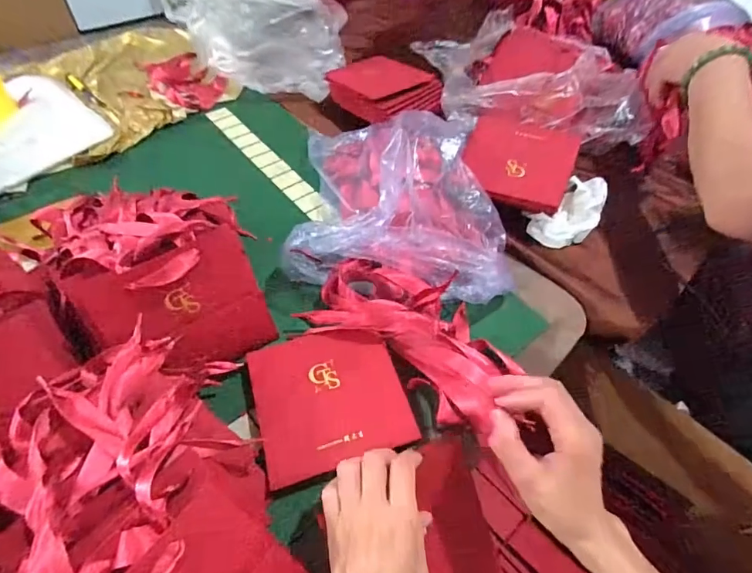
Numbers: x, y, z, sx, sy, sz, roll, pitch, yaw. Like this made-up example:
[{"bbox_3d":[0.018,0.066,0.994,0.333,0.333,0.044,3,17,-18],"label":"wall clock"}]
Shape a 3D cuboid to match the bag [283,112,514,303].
[{"bbox_3d":[0.027,-0.117,0.567,0.255,0.085,0.310,5,52,-1],"label":"bag"}]

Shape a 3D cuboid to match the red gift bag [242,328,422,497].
[{"bbox_3d":[-0.047,0.105,0.431,0.141,0.011,0.141,-14,55,-15],"label":"red gift bag"}]

